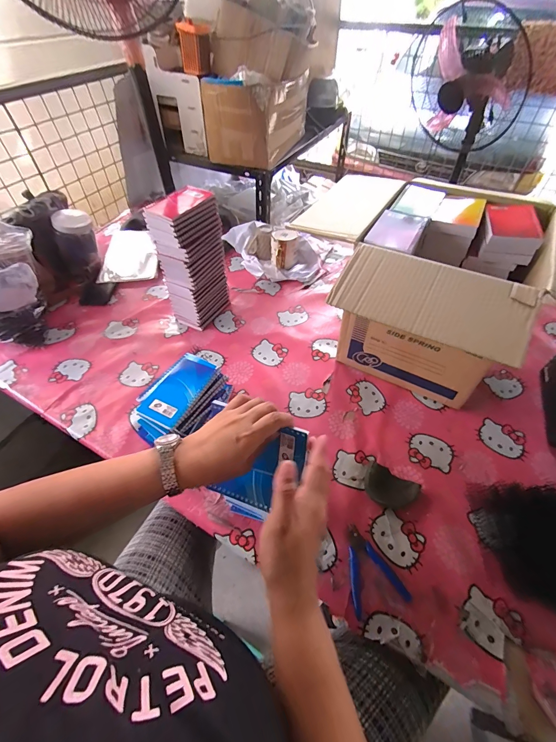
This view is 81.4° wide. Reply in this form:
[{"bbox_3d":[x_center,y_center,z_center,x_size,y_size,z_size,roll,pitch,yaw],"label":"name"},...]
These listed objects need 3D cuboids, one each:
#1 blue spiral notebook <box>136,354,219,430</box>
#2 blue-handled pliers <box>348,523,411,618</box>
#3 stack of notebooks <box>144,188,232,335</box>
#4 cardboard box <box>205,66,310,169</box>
[{"bbox_3d":[-0.175,0.030,0.578,0.087,0.018,0.145,20,54,17],"label":"blue spiral notebook"},{"bbox_3d":[0.143,0.302,0.505,0.081,0.008,0.116,-10,51,-7],"label":"blue-handled pliers"},{"bbox_3d":[-0.206,-0.256,0.775,0.098,0.278,0.154,25,55,20],"label":"stack of notebooks"},{"bbox_3d":[-0.065,-0.905,1.140,0.234,0.214,0.378,20,54,16],"label":"cardboard box"}]

